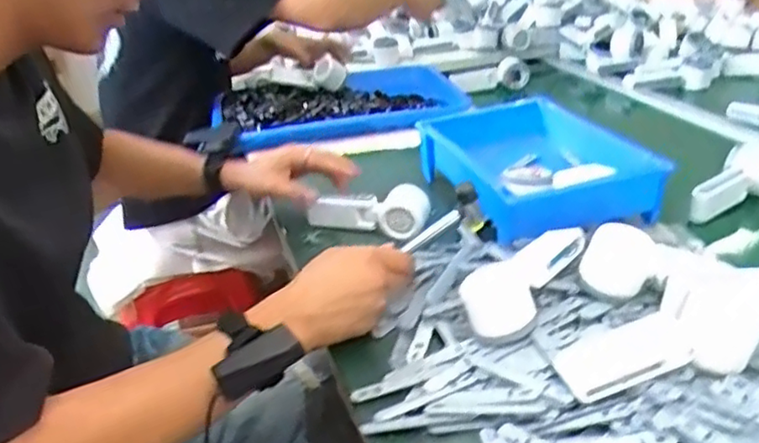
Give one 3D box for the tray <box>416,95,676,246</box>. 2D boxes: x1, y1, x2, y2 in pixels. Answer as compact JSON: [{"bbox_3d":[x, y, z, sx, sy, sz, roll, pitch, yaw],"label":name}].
[{"bbox_3d":[0.202,-0.078,0.868,0.228,0.071,0.330,-8,27,-10],"label":"tray"}]

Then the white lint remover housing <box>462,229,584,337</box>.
[{"bbox_3d":[0.145,0.047,0.607,0.167,0.049,0.065,-34,38,-27],"label":"white lint remover housing"}]

